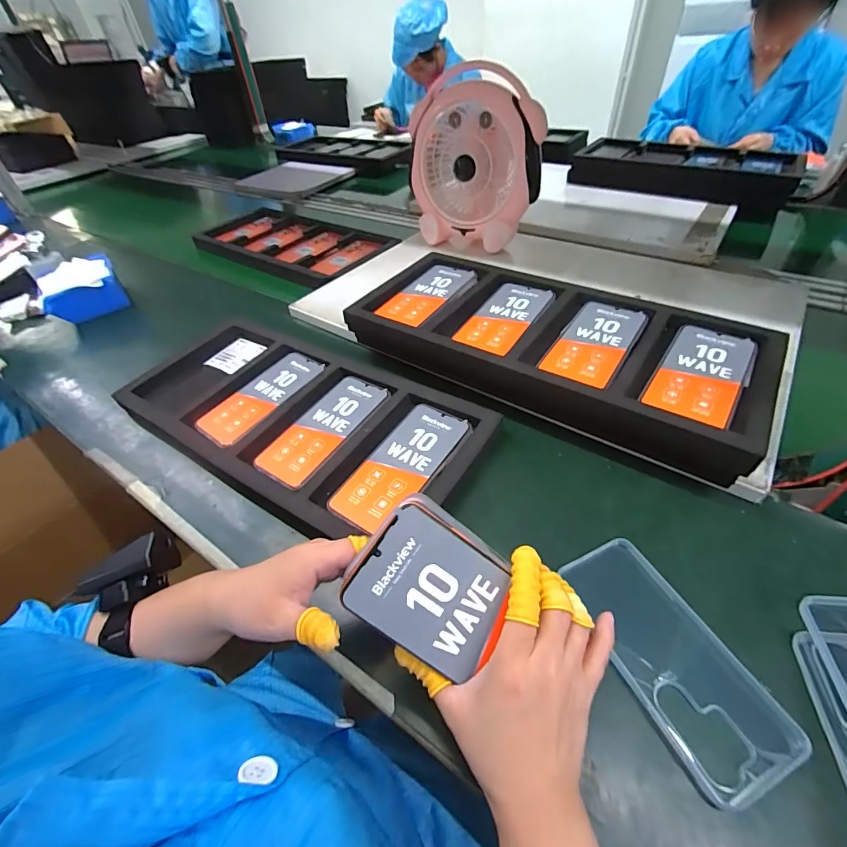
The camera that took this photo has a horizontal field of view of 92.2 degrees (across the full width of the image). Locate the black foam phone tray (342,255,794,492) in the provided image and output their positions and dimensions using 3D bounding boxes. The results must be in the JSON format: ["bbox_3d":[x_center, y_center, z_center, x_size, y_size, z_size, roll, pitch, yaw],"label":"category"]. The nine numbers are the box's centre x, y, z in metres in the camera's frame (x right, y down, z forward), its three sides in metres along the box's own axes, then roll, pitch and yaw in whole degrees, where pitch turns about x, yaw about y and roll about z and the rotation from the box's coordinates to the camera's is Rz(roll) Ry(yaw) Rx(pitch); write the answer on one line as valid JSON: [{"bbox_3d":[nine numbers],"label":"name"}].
[{"bbox_3d":[0.150,-0.105,0.526,0.487,0.070,0.230,24,53,25],"label":"black foam phone tray"}]

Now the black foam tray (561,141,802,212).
[{"bbox_3d":[0.638,-0.638,1.016,0.489,0.049,0.245,26,54,27],"label":"black foam tray"}]

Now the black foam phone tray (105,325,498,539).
[{"bbox_3d":[-0.175,-0.009,0.516,0.480,0.022,0.214,23,52,24],"label":"black foam phone tray"}]

